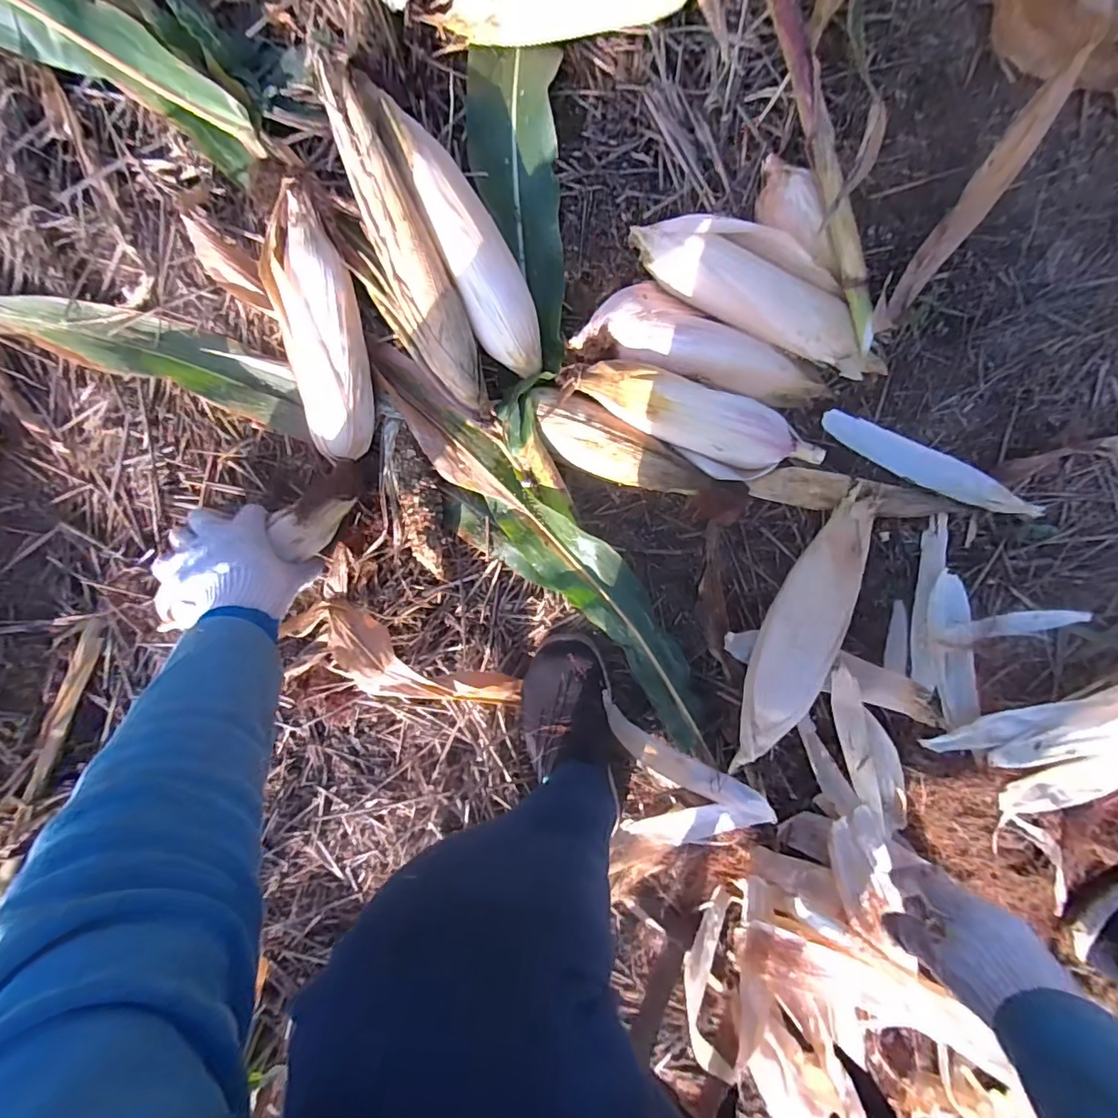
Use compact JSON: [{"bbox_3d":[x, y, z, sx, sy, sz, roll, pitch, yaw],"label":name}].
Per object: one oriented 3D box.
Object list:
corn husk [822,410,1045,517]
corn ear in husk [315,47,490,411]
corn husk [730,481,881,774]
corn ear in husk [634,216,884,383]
[{"bbox_3d":[0.364,-0.088,0.518,0.219,0.027,0.032,26,99,-2],"label":"corn husk"},{"bbox_3d":[-0.135,-0.259,0.460,0.077,0.059,0.276,-25,98,6],"label":"corn ear in husk"},{"bbox_3d":[0.247,0.074,0.536,0.066,0.058,0.292,14,100,0],"label":"corn husk"},{"bbox_3d":[0.190,-0.250,0.488,0.259,0.046,0.079,27,99,-3],"label":"corn ear in husk"}]

